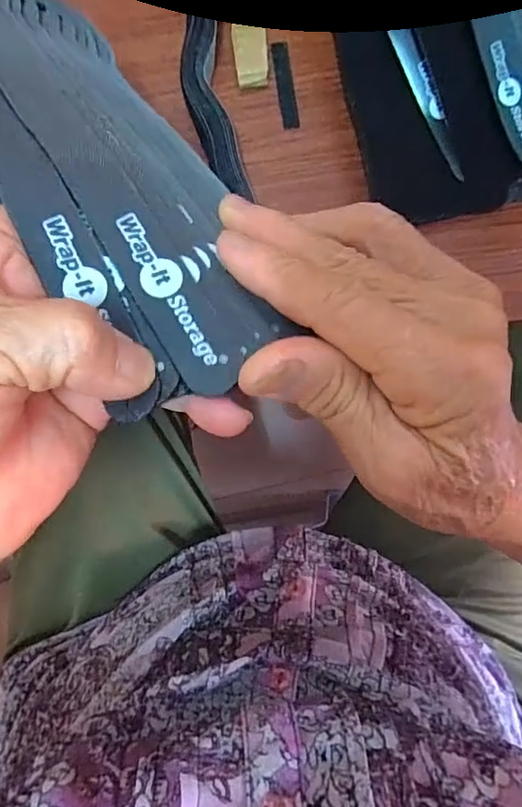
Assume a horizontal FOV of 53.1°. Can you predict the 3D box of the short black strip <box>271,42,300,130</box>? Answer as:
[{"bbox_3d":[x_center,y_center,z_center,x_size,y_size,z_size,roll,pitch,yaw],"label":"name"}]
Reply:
[{"bbox_3d":[0.015,-0.188,0.308,0.010,0.004,0.054,-8,83,-1],"label":"short black strip"}]

